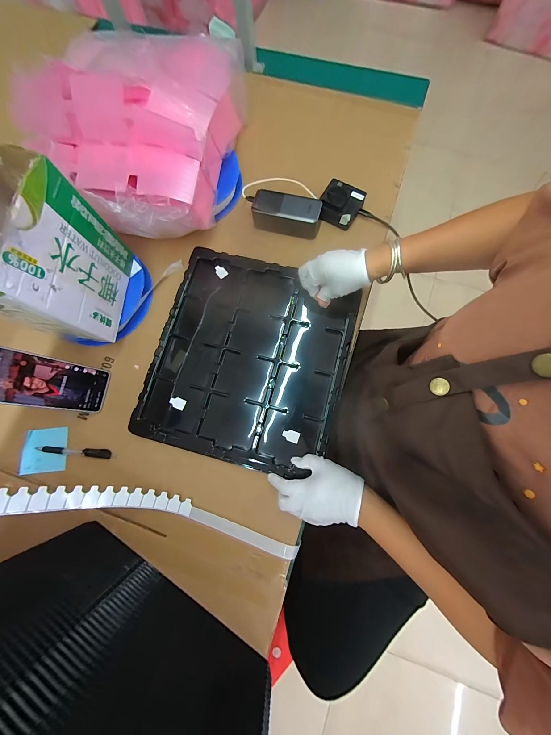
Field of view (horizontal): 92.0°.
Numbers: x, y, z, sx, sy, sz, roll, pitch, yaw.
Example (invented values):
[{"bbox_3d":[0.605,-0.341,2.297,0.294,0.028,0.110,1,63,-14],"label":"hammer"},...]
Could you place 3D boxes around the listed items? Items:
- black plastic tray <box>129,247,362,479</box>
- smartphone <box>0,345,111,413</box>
[{"bbox_3d":[-0.045,-0.019,0.481,0.331,0.021,0.359,15,78,4],"label":"black plastic tray"},{"bbox_3d":[-0.355,0.025,0.425,0.008,0.168,0.077,0,76,30],"label":"smartphone"}]

